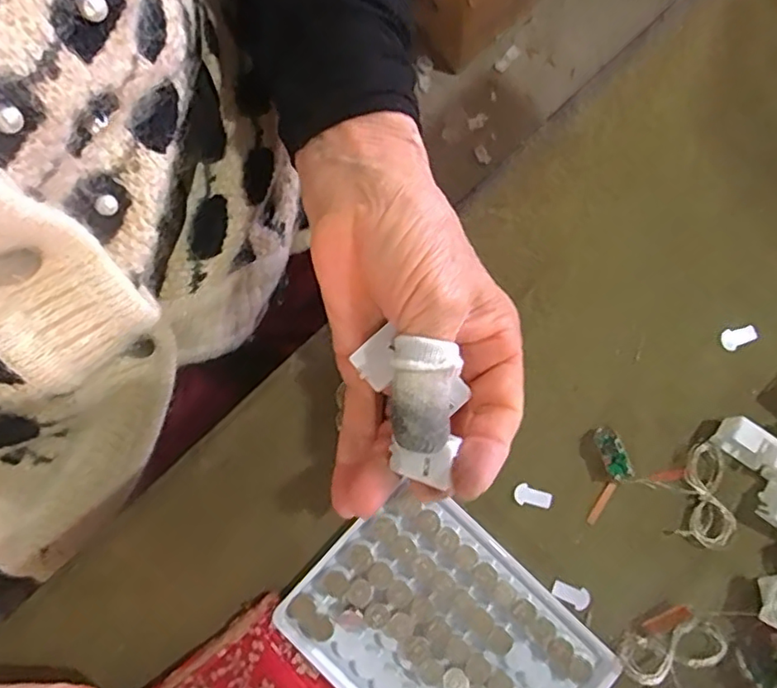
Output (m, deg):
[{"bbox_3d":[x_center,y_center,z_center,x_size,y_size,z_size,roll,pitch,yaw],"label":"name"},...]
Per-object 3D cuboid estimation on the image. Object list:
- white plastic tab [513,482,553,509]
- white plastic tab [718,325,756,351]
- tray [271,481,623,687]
[{"bbox_3d":[0.067,0.071,0.282,0.018,0.004,0.009,18,80,3],"label":"white plastic tab"},{"bbox_3d":[0.172,-0.004,0.297,0.016,0.004,0.010,-27,80,-5],"label":"white plastic tab"},{"bbox_3d":[0.026,0.132,0.268,0.127,0.010,0.092,43,82,7],"label":"tray"}]

